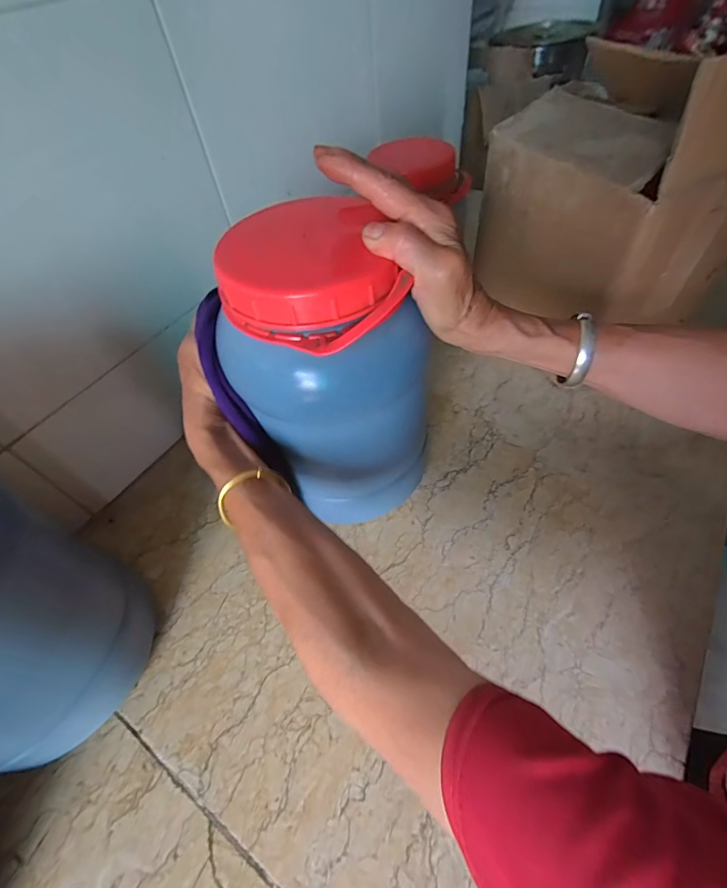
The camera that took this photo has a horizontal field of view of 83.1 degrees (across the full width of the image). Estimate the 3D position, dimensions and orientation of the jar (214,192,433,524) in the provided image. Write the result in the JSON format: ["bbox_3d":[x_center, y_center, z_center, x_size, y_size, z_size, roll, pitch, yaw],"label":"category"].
[{"bbox_3d":[-0.029,-0.048,0.361,0.141,0.253,0.133,-3,53,4],"label":"jar"}]

